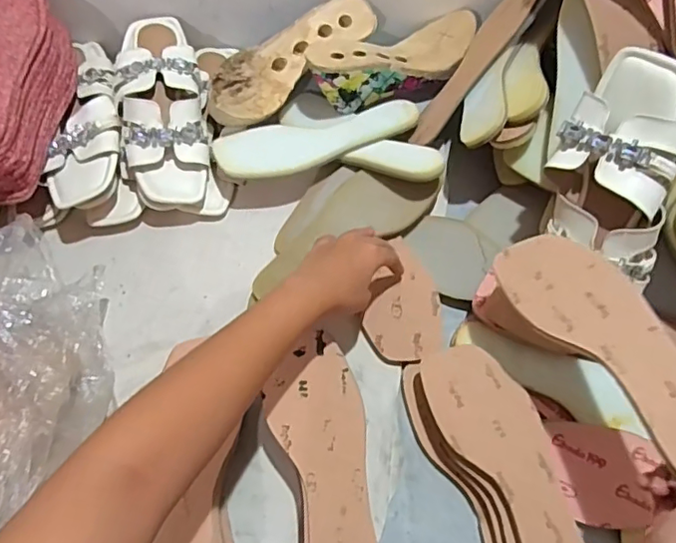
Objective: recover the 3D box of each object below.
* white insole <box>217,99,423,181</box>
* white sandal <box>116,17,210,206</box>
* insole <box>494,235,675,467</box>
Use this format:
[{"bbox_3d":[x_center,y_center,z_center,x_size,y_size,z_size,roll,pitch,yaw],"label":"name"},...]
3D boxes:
[{"bbox_3d":[-0.022,-0.150,0.646,0.233,0.018,0.069,-13,66,-3],"label":"white insole"},{"bbox_3d":[-0.206,-0.194,0.659,0.095,0.060,0.235,-10,66,-1],"label":"white sandal"},{"bbox_3d":[0.211,0.049,0.439,0.079,0.017,0.220,-26,53,-8],"label":"insole"}]

